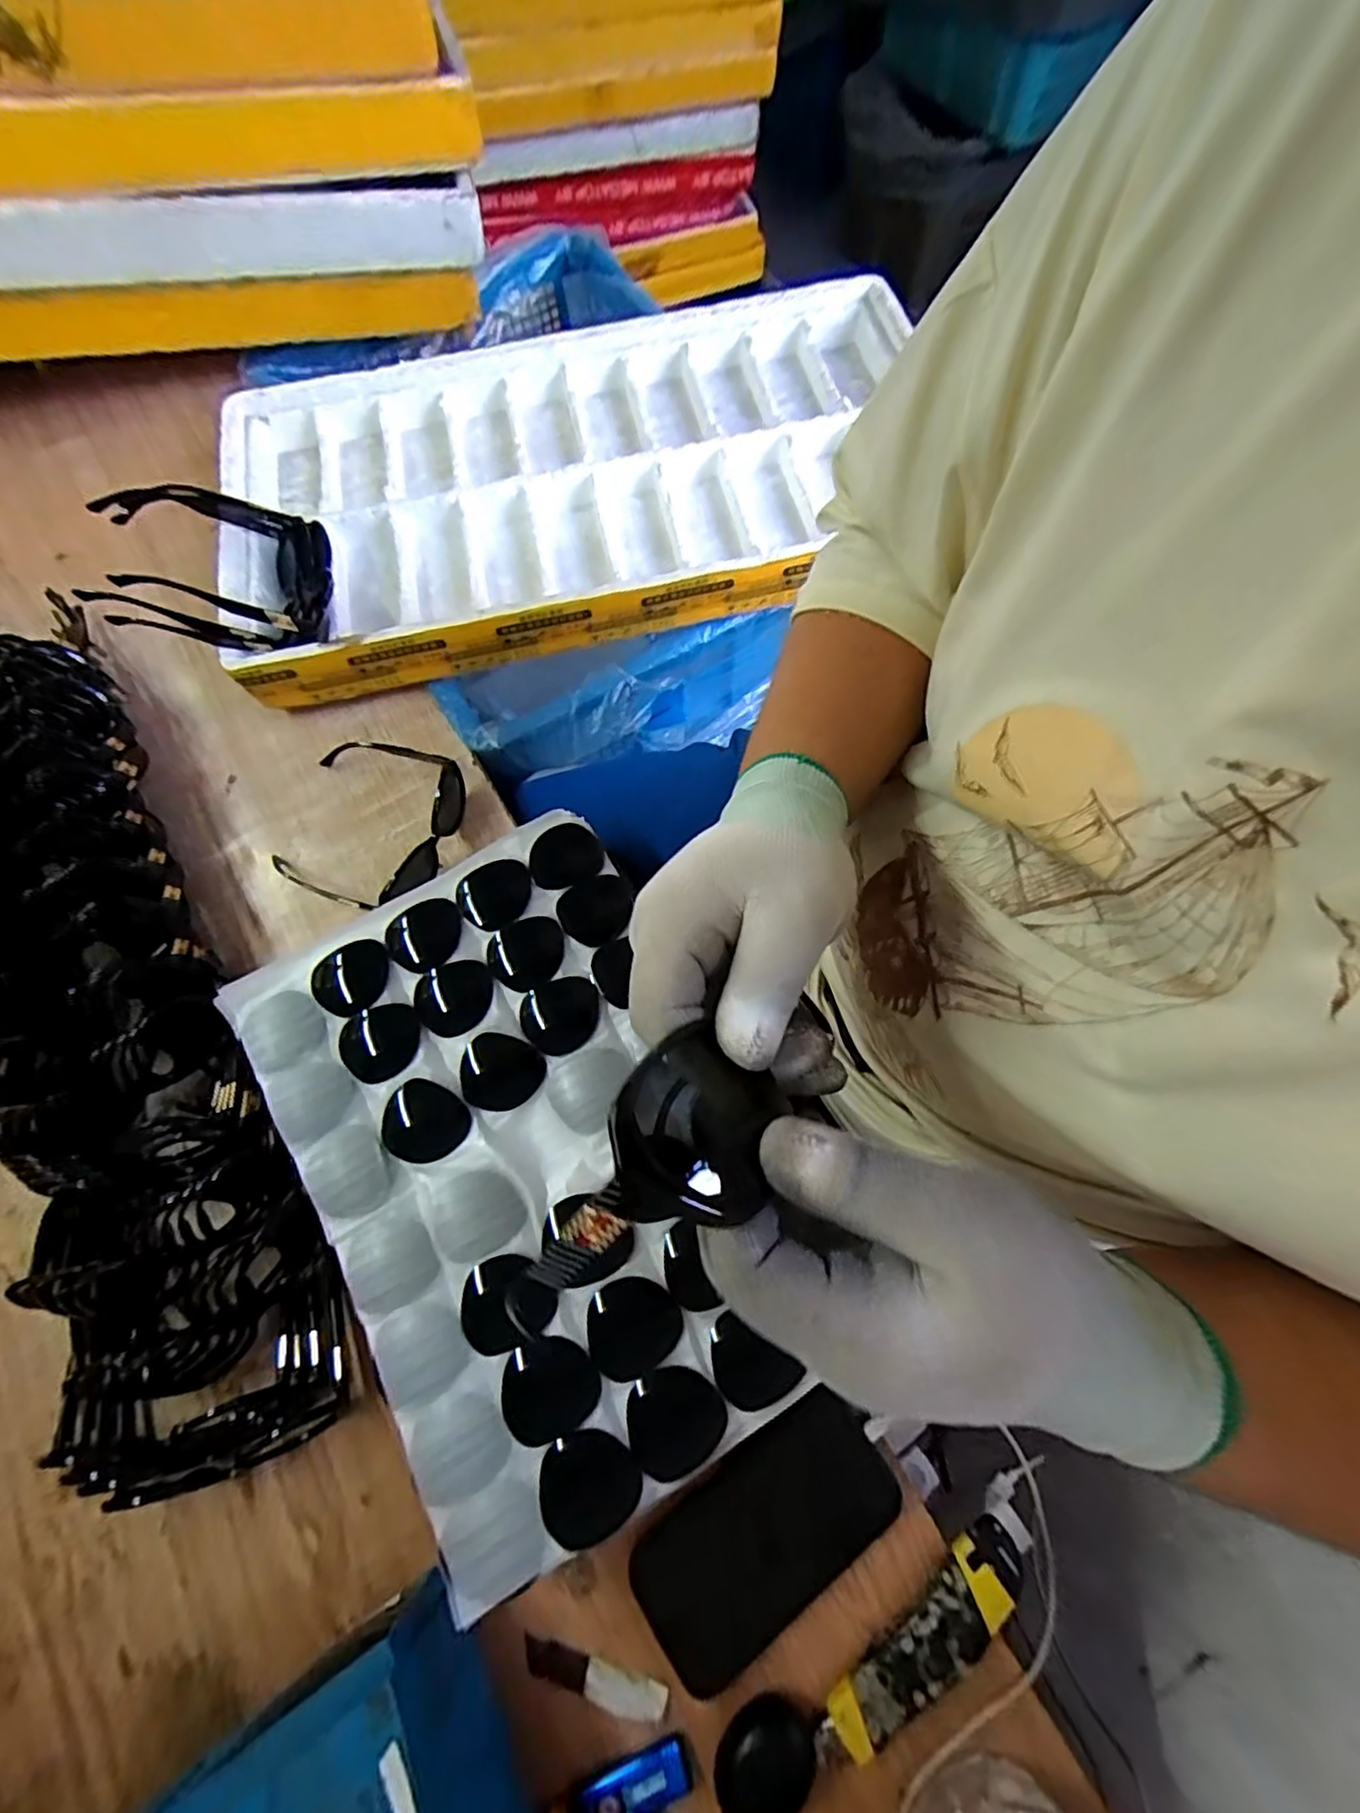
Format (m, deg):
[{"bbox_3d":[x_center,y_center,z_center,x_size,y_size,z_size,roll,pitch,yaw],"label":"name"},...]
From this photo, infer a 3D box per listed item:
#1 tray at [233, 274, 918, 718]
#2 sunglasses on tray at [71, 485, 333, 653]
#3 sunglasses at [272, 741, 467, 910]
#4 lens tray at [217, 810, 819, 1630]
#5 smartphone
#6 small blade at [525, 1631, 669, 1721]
[{"bbox_3d":[-0.086,-0.435,0.638,0.673,0.078,0.375,-13,72,-3],"label":"tray"},{"bbox_3d":[-0.403,-0.294,0.547,0.176,0.068,0.159,-3,67,-27],"label":"sunglasses on tray"},{"bbox_3d":[-0.270,-0.071,0.539,0.146,0.042,0.148,14,73,6],"label":"sunglasses"},{"bbox_3d":[-0.102,0.153,0.408,0.270,0.045,0.401,-25,72,-8],"label":"lens tray"},{"bbox_3d":[0.056,0.391,0.391,0.165,0.013,0.083,-31,74,-8],"label":"smartphone"},{"bbox_3d":[-0.052,0.468,0.379,0.088,0.010,0.023,11,73,5],"label":"small blade"}]

